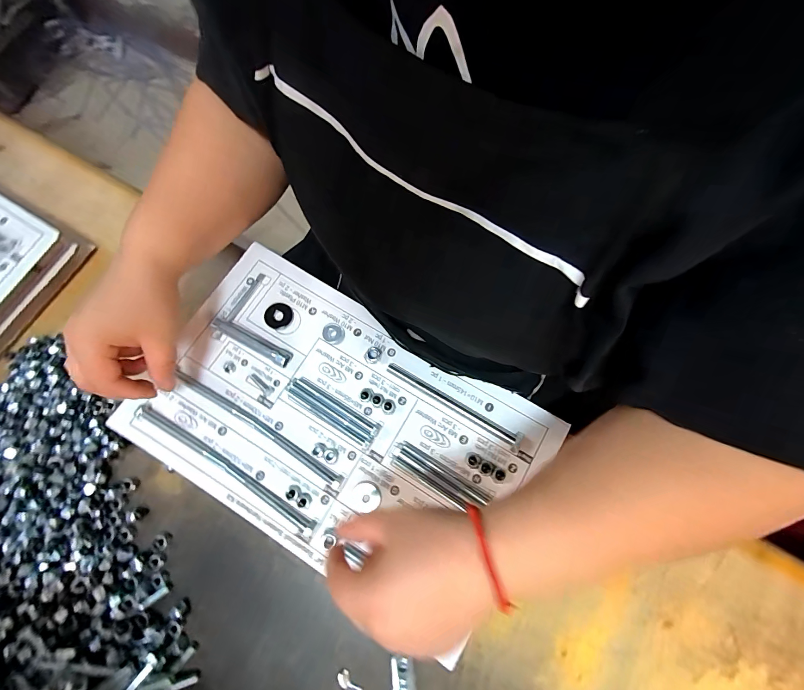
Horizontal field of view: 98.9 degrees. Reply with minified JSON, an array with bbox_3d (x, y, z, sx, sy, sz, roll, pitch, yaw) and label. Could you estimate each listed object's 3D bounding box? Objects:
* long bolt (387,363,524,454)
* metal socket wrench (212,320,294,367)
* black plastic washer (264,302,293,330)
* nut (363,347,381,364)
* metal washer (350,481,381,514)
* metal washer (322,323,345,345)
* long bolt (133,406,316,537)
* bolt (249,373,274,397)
[{"bbox_3d":[0.051,0.061,0.348,0.151,0.018,0.017,28,78,7],"label":"long bolt"},{"bbox_3d":[-0.159,-0.004,0.365,0.088,0.013,0.016,28,78,7],"label":"metal socket wrench"},{"bbox_3d":[-0.136,-0.033,0.376,0.030,0.004,0.029,17,77,5],"label":"black plastic washer"},{"bbox_3d":[-0.032,0.011,0.366,0.016,0.008,0.016,0,76,1],"label":"nut"},{"bbox_3d":[-0.035,0.149,0.336,0.029,0.004,0.026,23,77,6],"label":"metal washer"},{"bbox_3d":[-0.075,-0.012,0.375,0.025,0.004,0.022,28,78,7],"label":"metal washer"},{"bbox_3d":[-0.174,0.122,0.335,0.207,0.015,0.016,32,78,8],"label":"long bolt"},{"bbox_3d":[-0.149,0.042,0.360,0.031,0.007,0.011,35,78,9],"label":"bolt"}]

